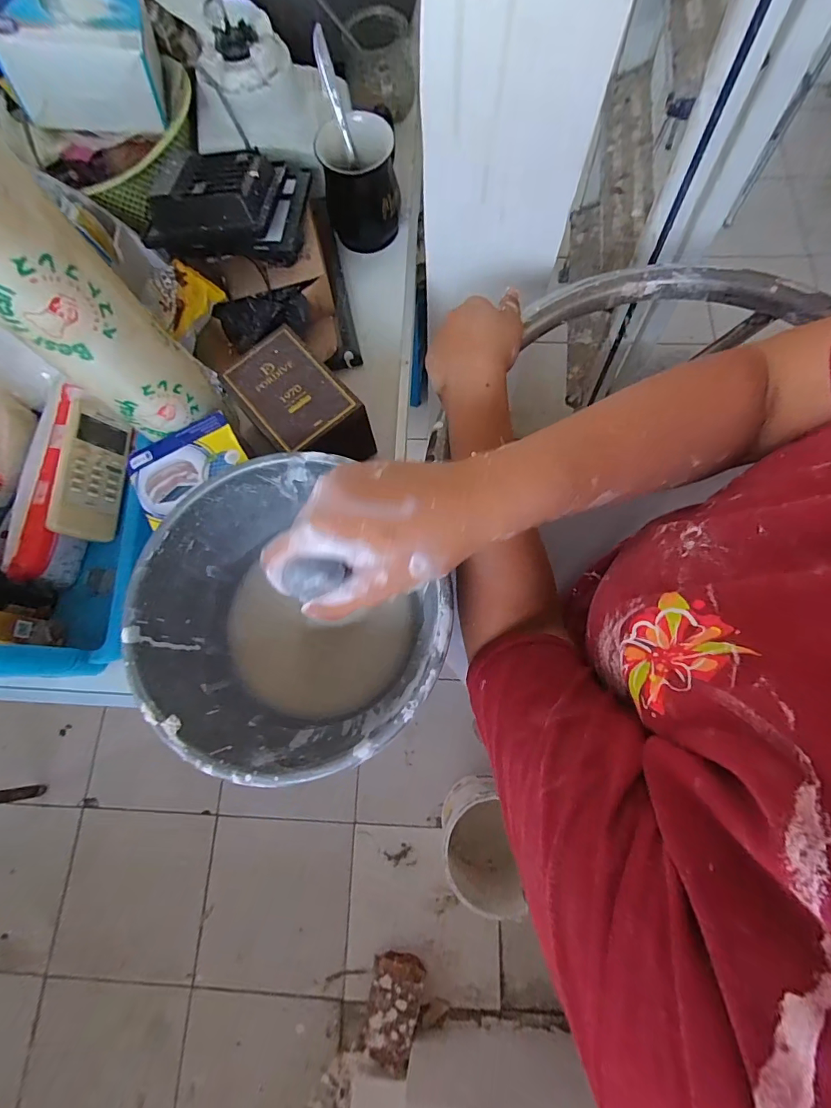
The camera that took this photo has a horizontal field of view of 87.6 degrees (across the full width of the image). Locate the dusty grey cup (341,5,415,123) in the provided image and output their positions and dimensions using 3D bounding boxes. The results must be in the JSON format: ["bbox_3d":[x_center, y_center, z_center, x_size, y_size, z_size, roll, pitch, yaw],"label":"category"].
[{"bbox_3d":[-0.046,-0.607,0.541,0.085,0.065,0.085,-5,74,0],"label":"dusty grey cup"}]

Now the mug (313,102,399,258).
[{"bbox_3d":[-0.061,-0.422,0.493,0.086,0.088,0.076,-8,74,-1],"label":"mug"}]

